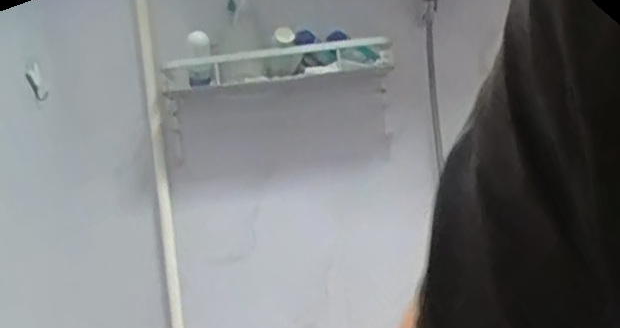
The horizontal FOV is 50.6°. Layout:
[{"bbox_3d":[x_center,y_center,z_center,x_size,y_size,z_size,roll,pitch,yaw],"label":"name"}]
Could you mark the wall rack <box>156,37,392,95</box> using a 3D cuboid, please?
[{"bbox_3d":[-0.046,-0.167,1.088,0.369,0.058,0.114,-6,1,-17],"label":"wall rack"}]

